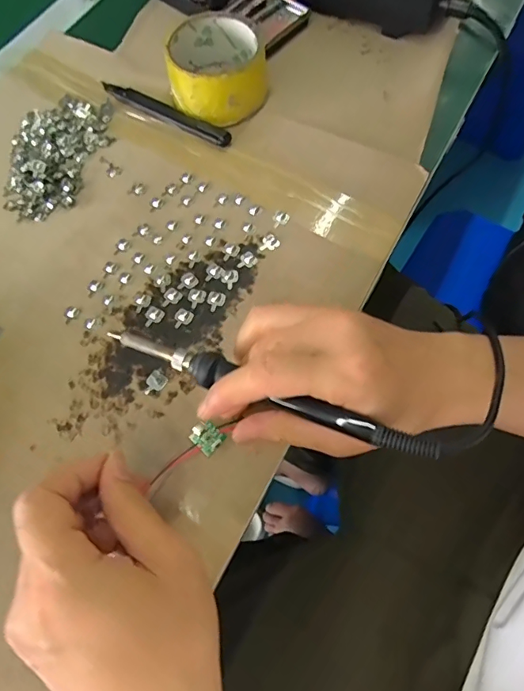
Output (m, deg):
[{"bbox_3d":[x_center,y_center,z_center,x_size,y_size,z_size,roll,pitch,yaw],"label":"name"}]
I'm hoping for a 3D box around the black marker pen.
[{"bbox_3d":[-0.087,-0.209,0.419,0.138,0.009,0.018,30,69,14],"label":"black marker pen"}]

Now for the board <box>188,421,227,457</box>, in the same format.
[{"bbox_3d":[-0.036,0.059,0.308,0.020,0.004,0.017,38,72,16],"label":"board"}]

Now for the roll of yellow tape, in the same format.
[{"bbox_3d":[-0.039,-0.243,0.414,0.083,0.044,0.088,0,66,1],"label":"roll of yellow tape"}]

